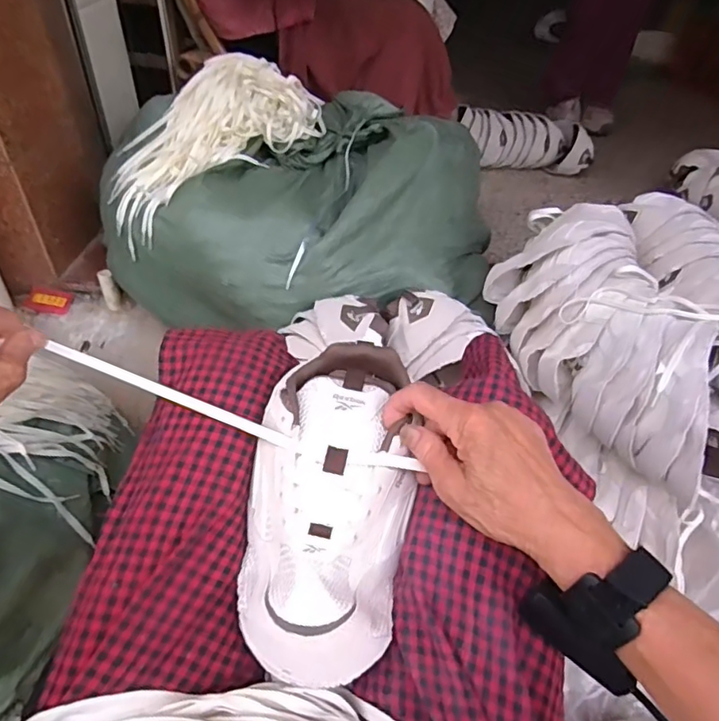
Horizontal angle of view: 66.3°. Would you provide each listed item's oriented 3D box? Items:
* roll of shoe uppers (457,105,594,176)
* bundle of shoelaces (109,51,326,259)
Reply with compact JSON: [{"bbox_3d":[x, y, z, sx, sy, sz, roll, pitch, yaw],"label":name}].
[{"bbox_3d":[0.457,-0.605,1.544,0.366,0.142,0.128,3,44,-1],"label":"roll of shoe uppers"},{"bbox_3d":[-0.265,-0.370,0.934,0.412,0.125,0.210,-43,58,-12],"label":"bundle of shoelaces"}]

